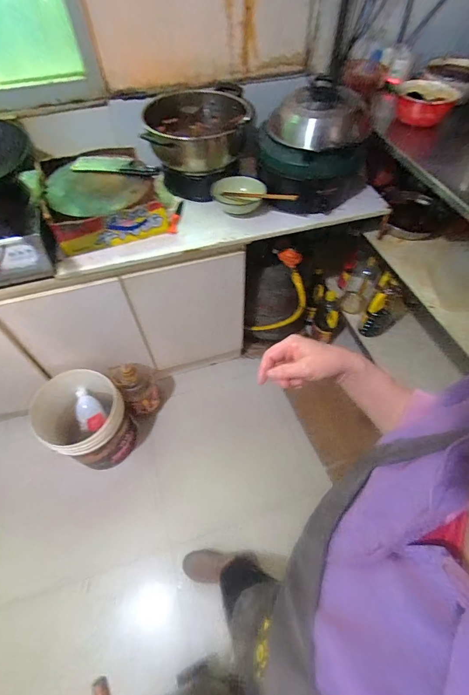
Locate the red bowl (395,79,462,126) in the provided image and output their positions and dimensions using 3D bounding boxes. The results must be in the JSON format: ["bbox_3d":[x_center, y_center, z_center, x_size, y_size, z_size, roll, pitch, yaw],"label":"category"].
[{"bbox_3d":[0.583,-0.757,1.024,0.164,0.070,0.148,16,57,11],"label":"red bowl"}]

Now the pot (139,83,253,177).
[{"bbox_3d":[-0.108,-0.688,1.060,0.323,0.134,0.301,0,55,0],"label":"pot"}]

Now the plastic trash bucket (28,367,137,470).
[{"bbox_3d":[-0.568,0.291,1.290,0.345,0.334,0.315,39,64,24],"label":"plastic trash bucket"}]

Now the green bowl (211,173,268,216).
[{"bbox_3d":[0.012,-0.484,1.061,0.172,0.064,0.130,0,55,0],"label":"green bowl"}]

